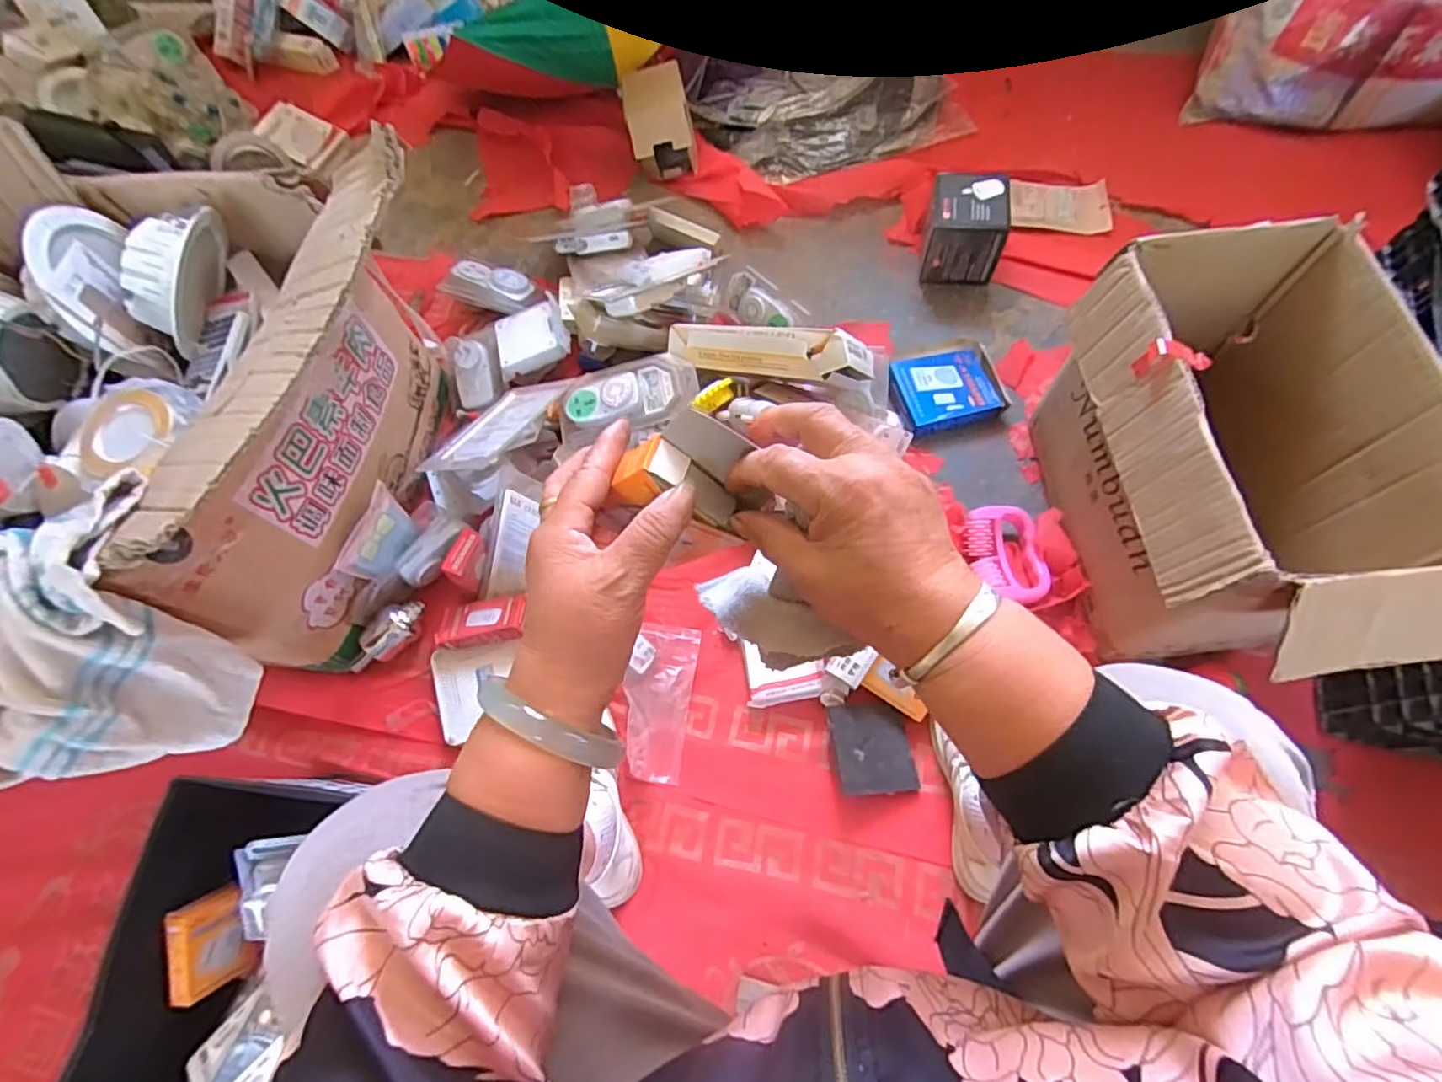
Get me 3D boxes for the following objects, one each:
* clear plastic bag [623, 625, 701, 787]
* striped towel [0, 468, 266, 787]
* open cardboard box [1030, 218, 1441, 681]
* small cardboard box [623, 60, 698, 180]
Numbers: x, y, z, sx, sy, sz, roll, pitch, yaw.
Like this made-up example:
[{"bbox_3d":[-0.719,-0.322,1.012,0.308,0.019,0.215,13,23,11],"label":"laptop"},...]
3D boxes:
[{"bbox_3d":[-0.074,0.193,0.764,0.079,0.027,0.179,11,73,-10],"label":"clear plastic bag"},{"bbox_3d":[-0.535,0.091,0.524,0.208,0.190,0.186,-15,67,-4],"label":"striped towel"},{"bbox_3d":[0.518,-0.060,0.676,0.238,0.282,0.418,-4,67,1],"label":"open cardboard box"},{"bbox_3d":[-0.106,-0.734,1.108,0.116,0.095,0.139,-7,67,-1],"label":"small cardboard box"}]

